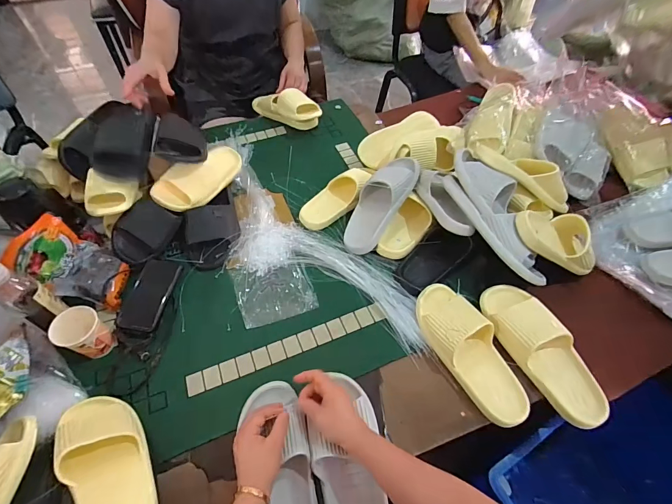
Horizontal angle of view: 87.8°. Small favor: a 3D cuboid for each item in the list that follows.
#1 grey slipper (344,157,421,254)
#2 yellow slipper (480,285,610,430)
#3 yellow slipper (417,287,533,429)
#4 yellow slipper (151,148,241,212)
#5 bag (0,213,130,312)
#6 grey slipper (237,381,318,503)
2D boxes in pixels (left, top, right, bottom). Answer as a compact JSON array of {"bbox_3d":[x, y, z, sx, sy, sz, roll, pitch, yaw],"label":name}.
[{"bbox_3d":[0.097,-0.112,0.776,0.094,0.070,0.253,29,87,33],"label":"grey slipper"},{"bbox_3d":[0.355,0.167,0.601,0.101,0.058,0.255,-19,57,-15],"label":"yellow slipper"},{"bbox_3d":[0.237,0.161,0.608,0.101,0.069,0.253,-22,58,-17],"label":"yellow slipper"},{"bbox_3d":[-0.322,-0.179,0.836,0.107,0.063,0.240,54,38,-16],"label":"yellow slipper"},{"bbox_3d":[-0.511,0.021,0.684,0.182,0.112,0.121,15,55,10],"label":"bag"},{"bbox_3d":[-0.083,0.328,0.525,0.092,0.061,0.270,-10,56,-9],"label":"grey slipper"}]

